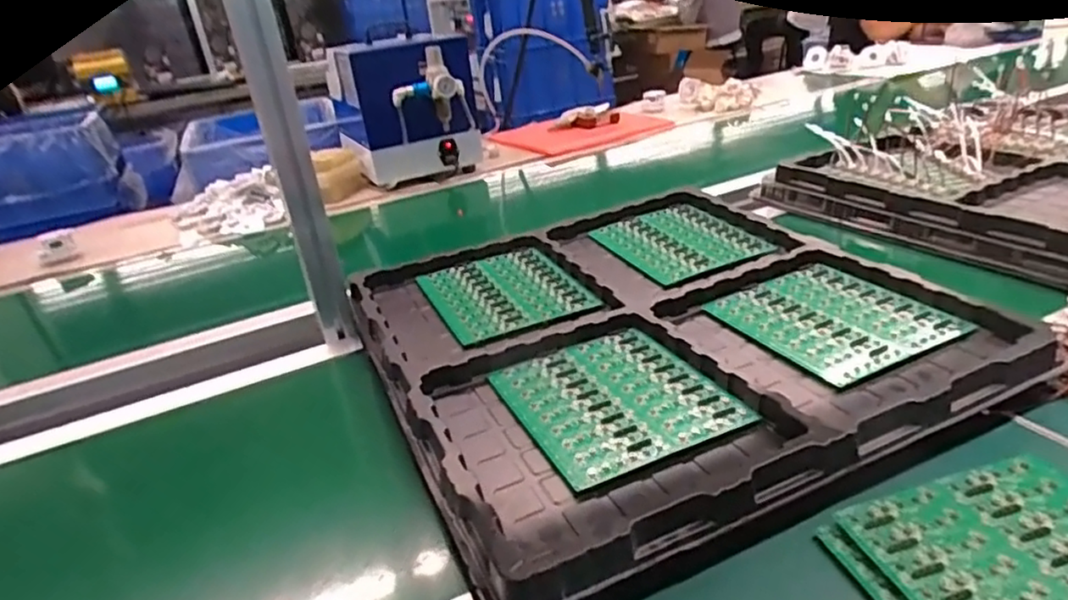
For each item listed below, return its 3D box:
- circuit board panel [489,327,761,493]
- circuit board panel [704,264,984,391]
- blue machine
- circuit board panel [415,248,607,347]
[{"bbox_3d":[0.070,0.086,0.603,0.169,0.006,0.192,-17,27,-18],"label":"circuit board panel"},{"bbox_3d":[0.306,0.016,0.680,0.168,0.007,0.185,-16,27,-17],"label":"circuit board panel"},{"bbox_3d":[-0.272,-0.411,1.424,0.277,0.262,0.251,-14,26,-14],"label":"blue machine"},{"bbox_3d":[-0.036,-0.011,0.819,0.170,0.012,0.197,-16,27,-17],"label":"circuit board panel"}]

